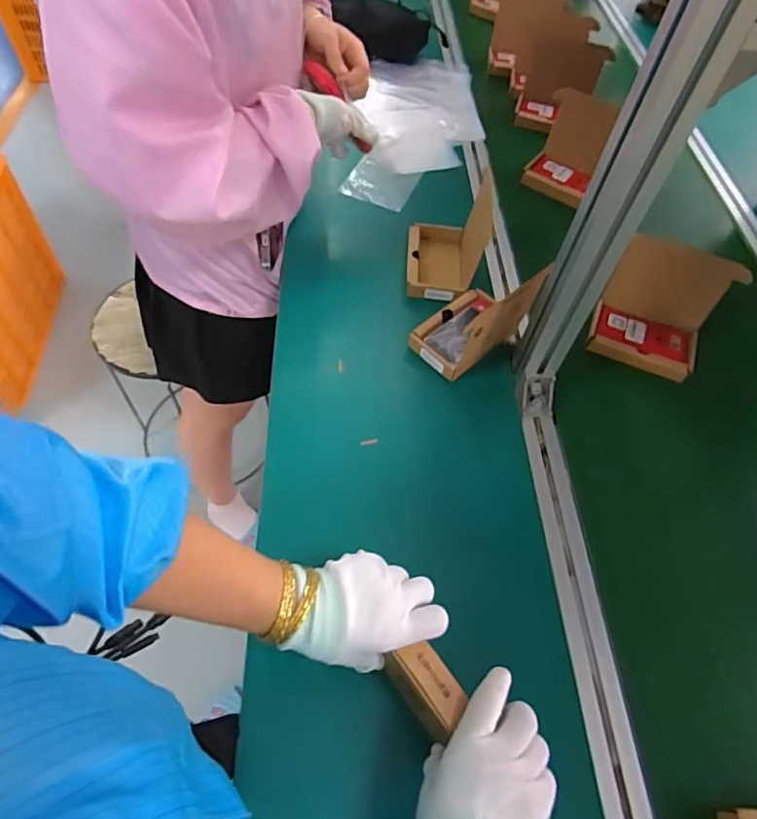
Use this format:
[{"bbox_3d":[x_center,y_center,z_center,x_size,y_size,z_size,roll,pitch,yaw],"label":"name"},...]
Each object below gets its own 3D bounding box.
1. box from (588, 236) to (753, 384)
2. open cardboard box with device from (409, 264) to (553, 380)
[{"bbox_3d":[0.368,-0.131,0.702,0.141,0.122,0.100,23,58,10],"label":"box"},{"bbox_3d":[0.121,-0.124,0.667,0.106,0.117,0.141,37,61,18],"label":"open cardboard box with device"}]

